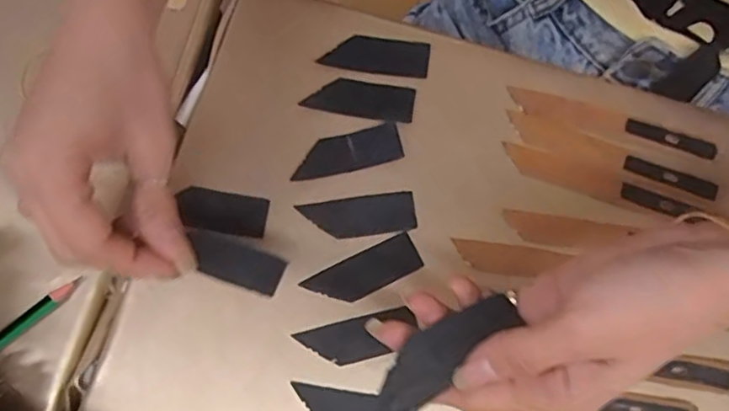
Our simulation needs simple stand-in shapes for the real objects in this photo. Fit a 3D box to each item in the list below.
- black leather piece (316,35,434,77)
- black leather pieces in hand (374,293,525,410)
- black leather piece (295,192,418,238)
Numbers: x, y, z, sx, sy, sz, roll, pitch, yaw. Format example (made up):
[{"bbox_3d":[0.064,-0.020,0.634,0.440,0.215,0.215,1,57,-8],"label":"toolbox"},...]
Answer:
[{"bbox_3d":[0.007,-0.090,0.374,0.063,0.004,0.022,8,76,1],"label":"black leather piece"},{"bbox_3d":[0.033,0.065,0.278,0.080,0.006,0.024,-38,47,-19],"label":"black leather pieces in hand"},{"bbox_3d":[-0.003,0.006,0.353,0.063,0.004,0.022,-7,76,-3],"label":"black leather piece"}]

